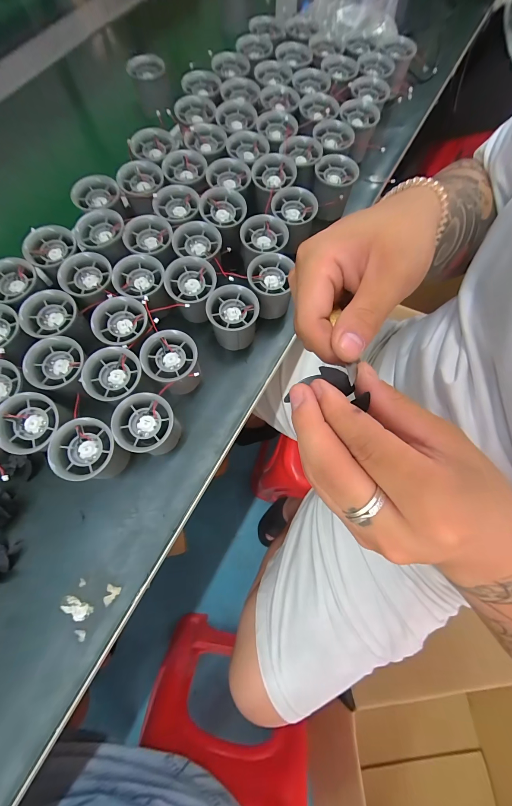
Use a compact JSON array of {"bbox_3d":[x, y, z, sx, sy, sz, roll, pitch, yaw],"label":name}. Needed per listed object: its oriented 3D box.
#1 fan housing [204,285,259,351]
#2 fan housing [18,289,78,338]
[{"bbox_3d":[-0.026,-0.098,0.330,0.054,0.051,0.055,0,73,-1],"label":"fan housing"},{"bbox_3d":[-0.215,-0.093,0.297,0.046,0.017,0.053,5,73,1],"label":"fan housing"}]

